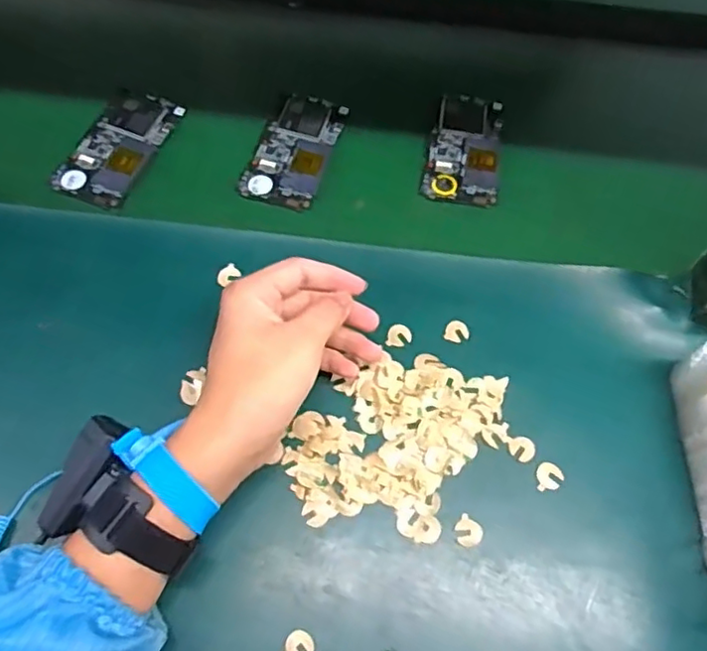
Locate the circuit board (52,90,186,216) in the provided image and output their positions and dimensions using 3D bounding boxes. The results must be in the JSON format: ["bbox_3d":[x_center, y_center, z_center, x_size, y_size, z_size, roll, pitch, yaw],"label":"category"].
[{"bbox_3d":[-0.204,-0.158,0.544,0.065,0.011,0.126,20,63,7],"label":"circuit board"}]

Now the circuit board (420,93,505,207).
[{"bbox_3d":[0.102,-0.161,0.561,0.065,0.007,0.125,12,62,3],"label":"circuit board"}]

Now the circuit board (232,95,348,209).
[{"bbox_3d":[-0.050,-0.158,0.551,0.064,0.005,0.124,17,63,6],"label":"circuit board"}]

